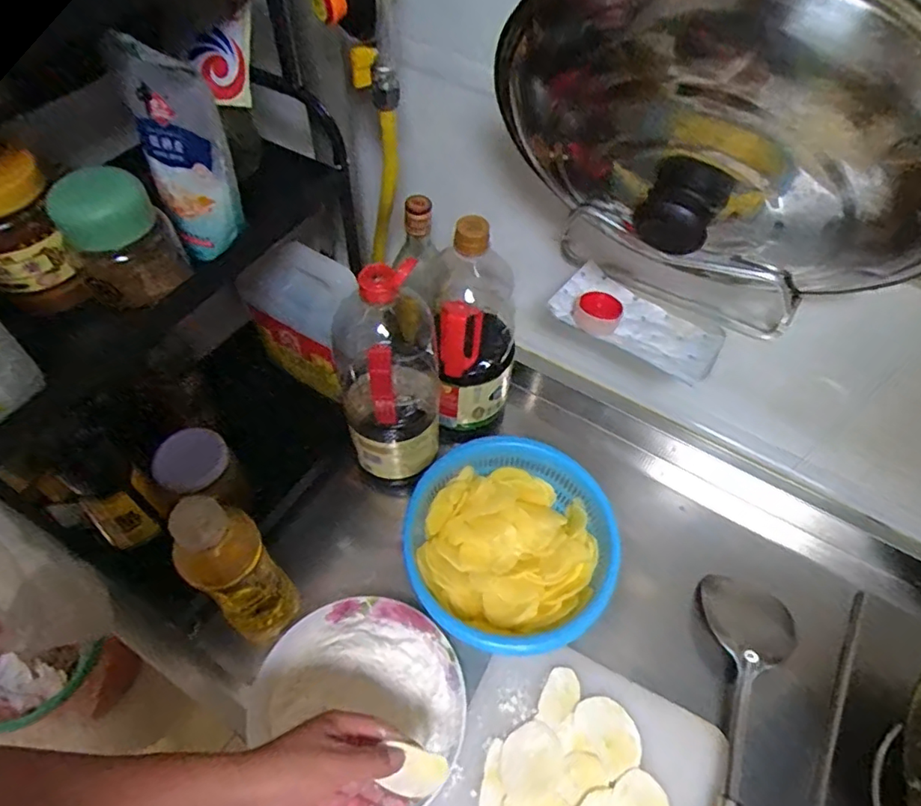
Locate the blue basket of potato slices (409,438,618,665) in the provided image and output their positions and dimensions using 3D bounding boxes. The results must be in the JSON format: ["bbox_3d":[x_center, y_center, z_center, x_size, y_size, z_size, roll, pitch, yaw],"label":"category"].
[{"bbox_3d":[0.046,0.154,0.614,0.194,0.087,0.211,1,56,-2],"label":"blue basket of potato slices"}]

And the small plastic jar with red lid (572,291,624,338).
[{"bbox_3d":[0.132,-0.087,0.562,0.043,0.020,0.040,1,56,-2],"label":"small plastic jar with red lid"}]

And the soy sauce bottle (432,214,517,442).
[{"bbox_3d":[0.016,-0.074,0.659,0.091,0.295,0.090,-8,56,-8],"label":"soy sauce bottle"}]

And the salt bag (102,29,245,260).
[{"bbox_3d":[-0.205,-0.184,0.440,0.058,0.131,0.062,-21,59,-16],"label":"salt bag"}]

